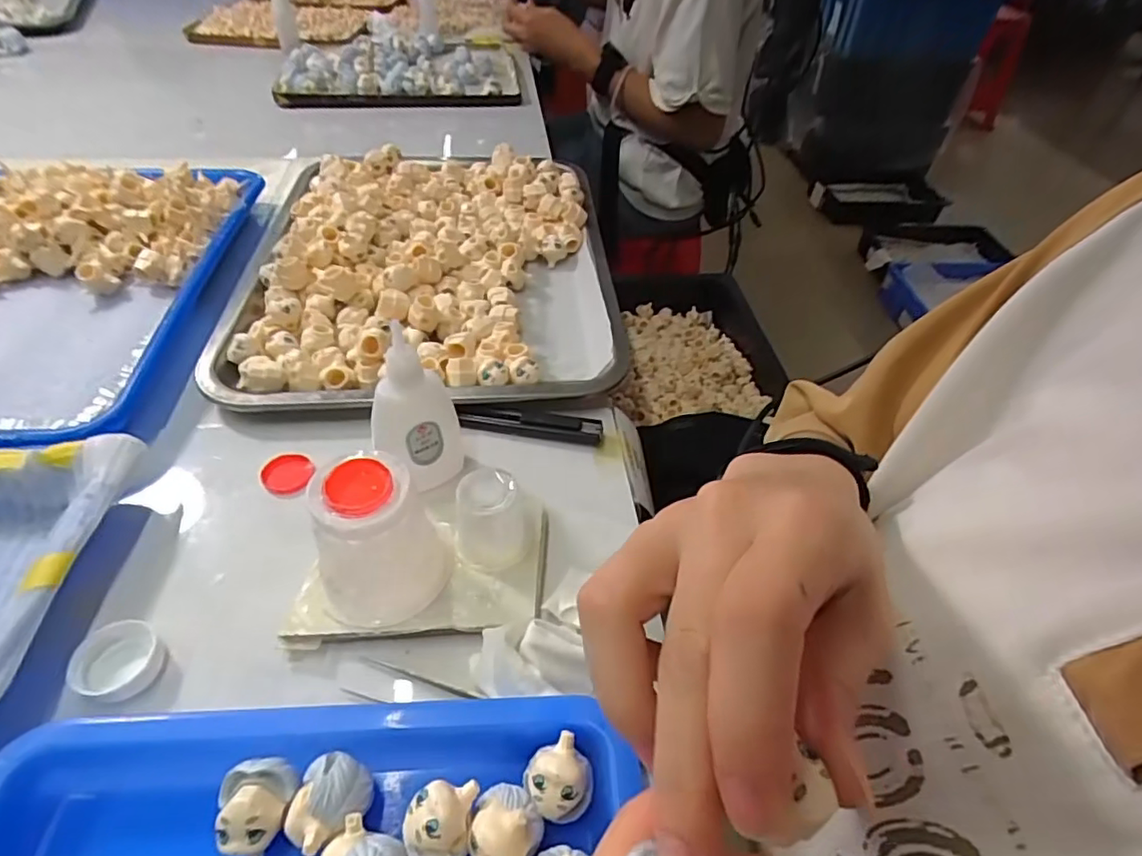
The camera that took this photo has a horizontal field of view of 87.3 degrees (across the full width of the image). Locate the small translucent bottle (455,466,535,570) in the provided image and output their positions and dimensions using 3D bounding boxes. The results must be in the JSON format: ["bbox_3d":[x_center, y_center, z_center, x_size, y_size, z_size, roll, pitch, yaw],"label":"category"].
[{"bbox_3d":[-0.035,0.041,0.279,0.034,0.038,0.036,-1,46,-5],"label":"small translucent bottle"}]

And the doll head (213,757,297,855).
[{"bbox_3d":[-0.107,0.130,0.203,0.022,0.024,0.028,4,45,0],"label":"doll head"}]

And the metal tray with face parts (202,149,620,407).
[{"bbox_3d":[-0.109,-0.135,0.458,0.262,0.037,0.324,-2,46,-6],"label":"metal tray with face parts"}]

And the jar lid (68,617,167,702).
[{"bbox_3d":[-0.184,0.095,0.243,0.031,0.011,0.029,2,45,-2],"label":"jar lid"}]

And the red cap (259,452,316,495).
[{"bbox_3d":[-0.152,0.024,0.322,0.027,0.005,0.026,2,45,-2],"label":"red cap"}]

